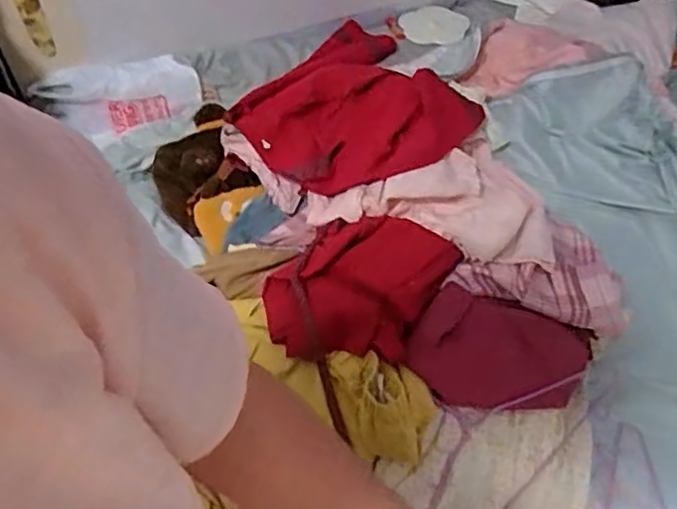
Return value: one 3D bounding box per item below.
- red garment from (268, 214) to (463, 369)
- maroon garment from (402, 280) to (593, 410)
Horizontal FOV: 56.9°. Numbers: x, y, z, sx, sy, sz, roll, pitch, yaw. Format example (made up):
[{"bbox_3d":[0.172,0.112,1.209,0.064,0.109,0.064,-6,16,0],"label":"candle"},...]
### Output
[{"bbox_3d":[0.027,0.045,0.875,0.203,0.043,0.249,26,59,15],"label":"red garment"},{"bbox_3d":[0.223,0.124,0.841,0.274,0.084,0.148,-2,56,-3],"label":"maroon garment"}]

